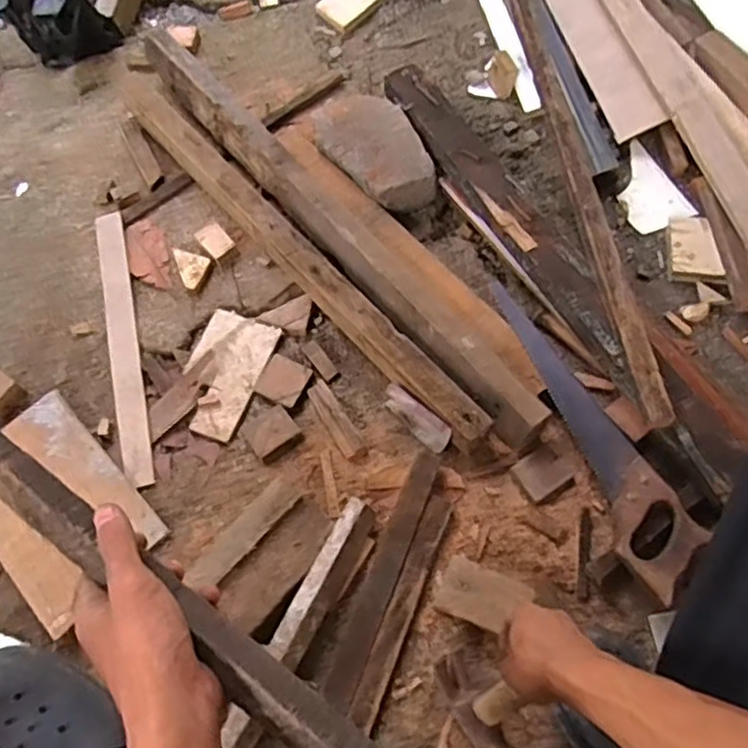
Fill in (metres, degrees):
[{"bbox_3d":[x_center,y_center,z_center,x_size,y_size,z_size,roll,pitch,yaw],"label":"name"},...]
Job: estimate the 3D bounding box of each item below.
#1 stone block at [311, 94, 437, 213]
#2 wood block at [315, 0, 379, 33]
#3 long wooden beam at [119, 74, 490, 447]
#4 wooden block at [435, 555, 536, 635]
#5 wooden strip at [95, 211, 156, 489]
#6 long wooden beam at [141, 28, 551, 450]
[{"bbox_3d":[-0.002,-0.338,1.033,0.123,0.059,0.219,-26,66,-9],"label":"stone block"},{"bbox_3d":[-0.044,-0.683,1.256,0.115,0.009,0.094,-44,69,-5],"label":"wood block"},{"bbox_3d":[-0.136,-0.190,0.996,0.052,0.073,0.812,-38,69,-14],"label":"long wooden beam"},{"bbox_3d":[0.121,0.246,0.759,0.095,0.016,0.059,21,68,12],"label":"wooden block"},{"bbox_3d":[-0.355,-0.049,0.971,0.044,0.013,0.436,-14,65,-4],"label":"wooden strip"},{"bbox_3d":[-0.075,-0.235,1.018,0.084,0.087,0.886,-36,68,-13],"label":"long wooden beam"}]

